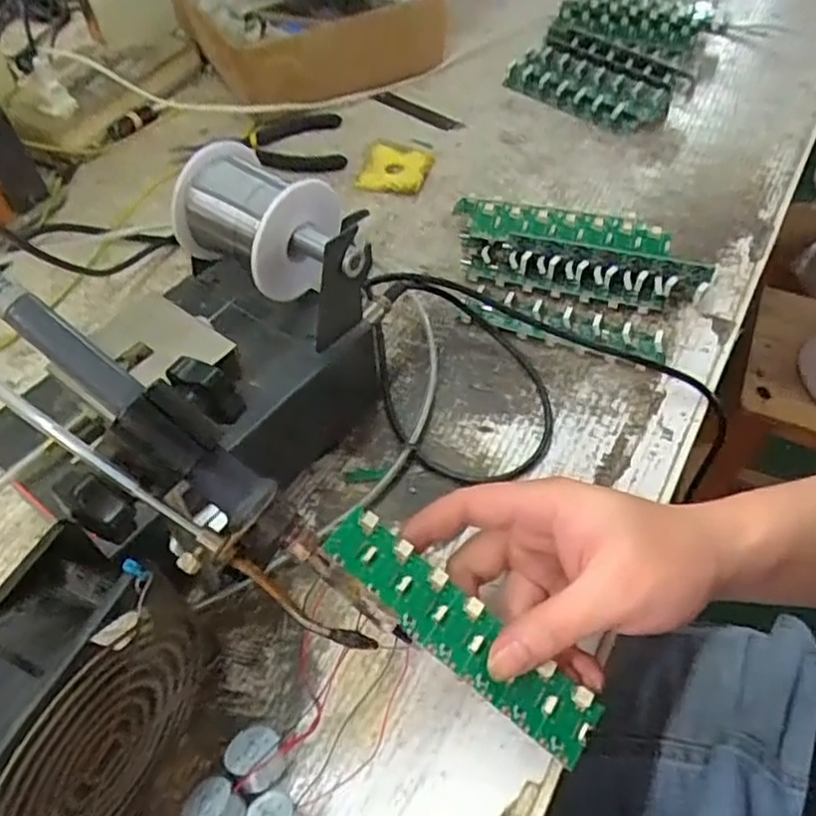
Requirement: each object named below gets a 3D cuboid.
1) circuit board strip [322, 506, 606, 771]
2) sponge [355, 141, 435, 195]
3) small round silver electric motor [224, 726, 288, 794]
[{"bbox_3d":[0.022,0.096,0.297,0.135,0.007,0.030,40,63,8],"label":"circuit board strip"},{"bbox_3d":[-0.010,-0.202,0.579,0.055,0.007,0.061,16,56,13],"label":"sponge"},{"bbox_3d":[-0.067,0.153,0.304,0.024,0.021,0.022,-1,54,1],"label":"small round silver electric motor"}]

